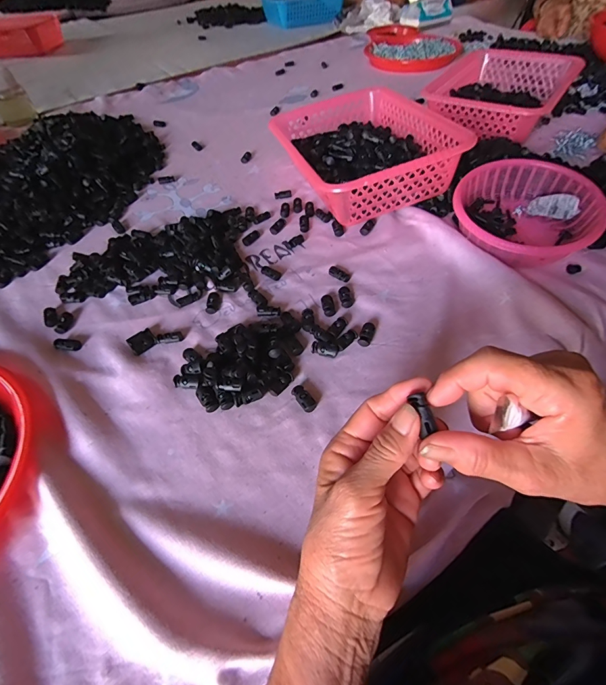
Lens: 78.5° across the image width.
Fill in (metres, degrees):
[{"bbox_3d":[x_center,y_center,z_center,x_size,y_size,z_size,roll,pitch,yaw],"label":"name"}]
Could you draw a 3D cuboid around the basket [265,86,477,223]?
[{"bbox_3d":[0.080,-0.296,0.573,0.206,0.092,0.287,-18,52,-11],"label":"basket"}]

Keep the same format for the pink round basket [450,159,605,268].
[{"bbox_3d":[0.279,-0.163,0.476,0.161,0.064,0.159,-1,53,2],"label":"pink round basket"}]

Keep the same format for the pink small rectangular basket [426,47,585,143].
[{"bbox_3d":[0.371,-0.471,0.709,0.224,0.071,0.282,25,58,20],"label":"pink small rectangular basket"}]

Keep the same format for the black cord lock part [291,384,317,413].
[{"bbox_3d":[0.001,0.053,0.356,0.014,0.008,0.028,-29,57,-18],"label":"black cord lock part"}]

